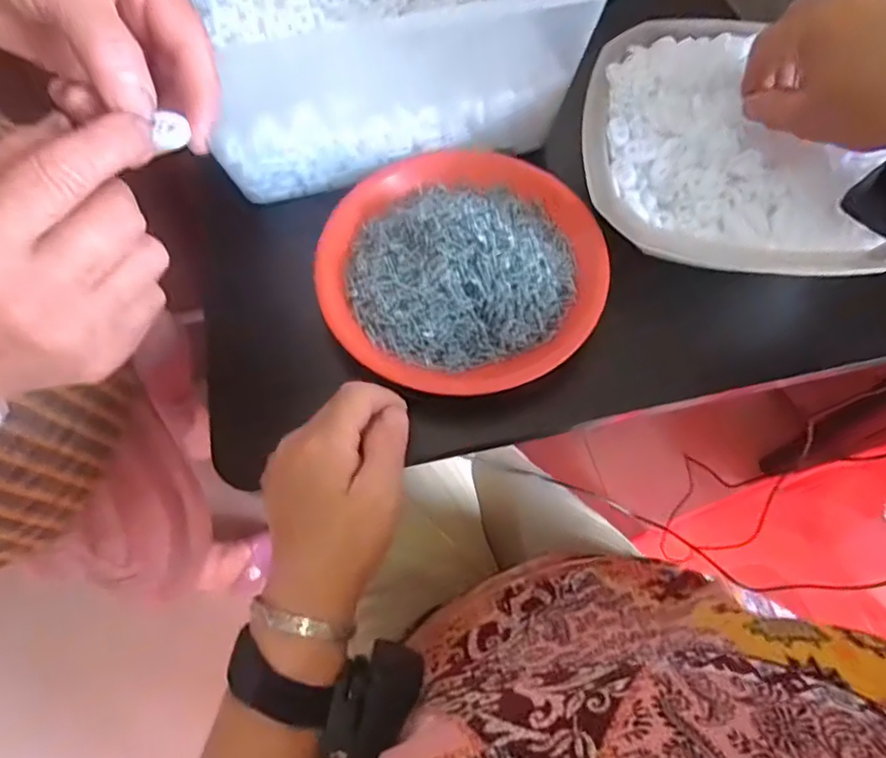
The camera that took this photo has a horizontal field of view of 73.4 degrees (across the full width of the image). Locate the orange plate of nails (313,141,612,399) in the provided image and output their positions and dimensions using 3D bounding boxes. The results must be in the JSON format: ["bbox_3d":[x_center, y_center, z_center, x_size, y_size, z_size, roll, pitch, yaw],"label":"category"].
[{"bbox_3d":[0.011,-0.085,0.408,0.189,0.034,0.188,0,64,1],"label":"orange plate of nails"}]

